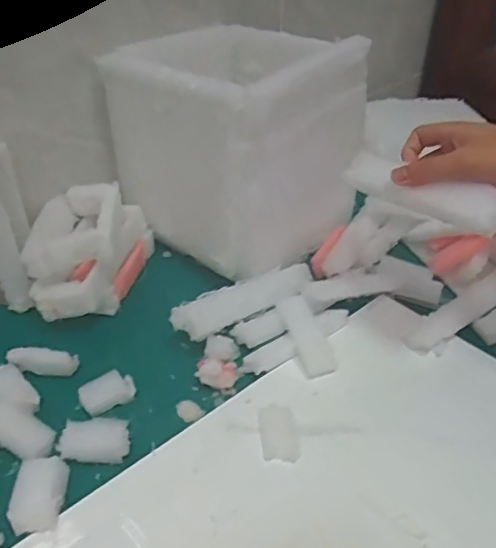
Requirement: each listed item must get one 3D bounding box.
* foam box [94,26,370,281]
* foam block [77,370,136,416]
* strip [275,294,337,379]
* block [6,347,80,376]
[{"bbox_3d":[-0.014,-0.153,0.662,0.233,0.225,0.209,25,44,29],"label":"foam box"},{"bbox_3d":[-0.125,0.107,0.515,0.048,0.019,0.028,-21,42,-26],"label":"foam block"},{"bbox_3d":[0.056,0.057,0.552,0.031,0.009,0.089,-13,57,-16],"label":"strip"},{"bbox_3d":[-0.193,0.082,0.538,0.062,0.019,0.016,11,36,-11],"label":"block"}]

